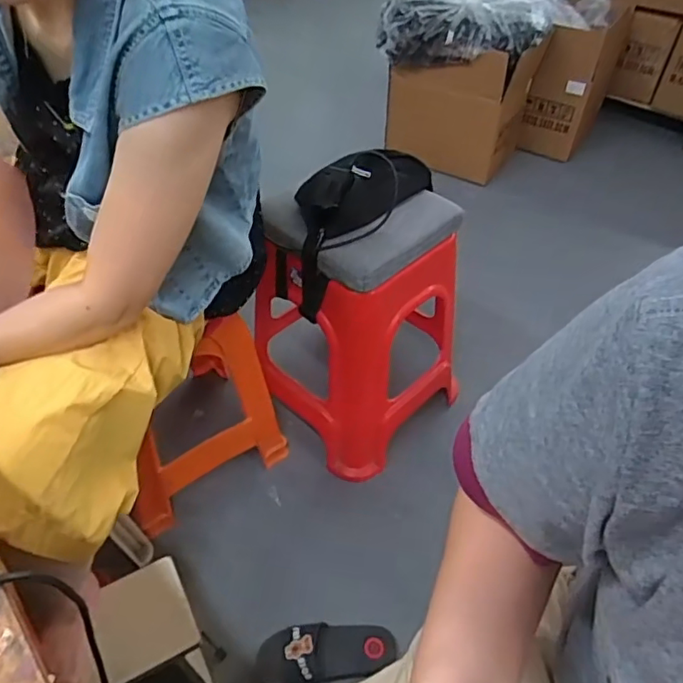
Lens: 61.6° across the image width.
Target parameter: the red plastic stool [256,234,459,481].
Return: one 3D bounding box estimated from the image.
[{"bbox_3d":[0.041,-0.046,1.216,0.357,0.447,0.392,34,54,28],"label":"red plastic stool"}]

